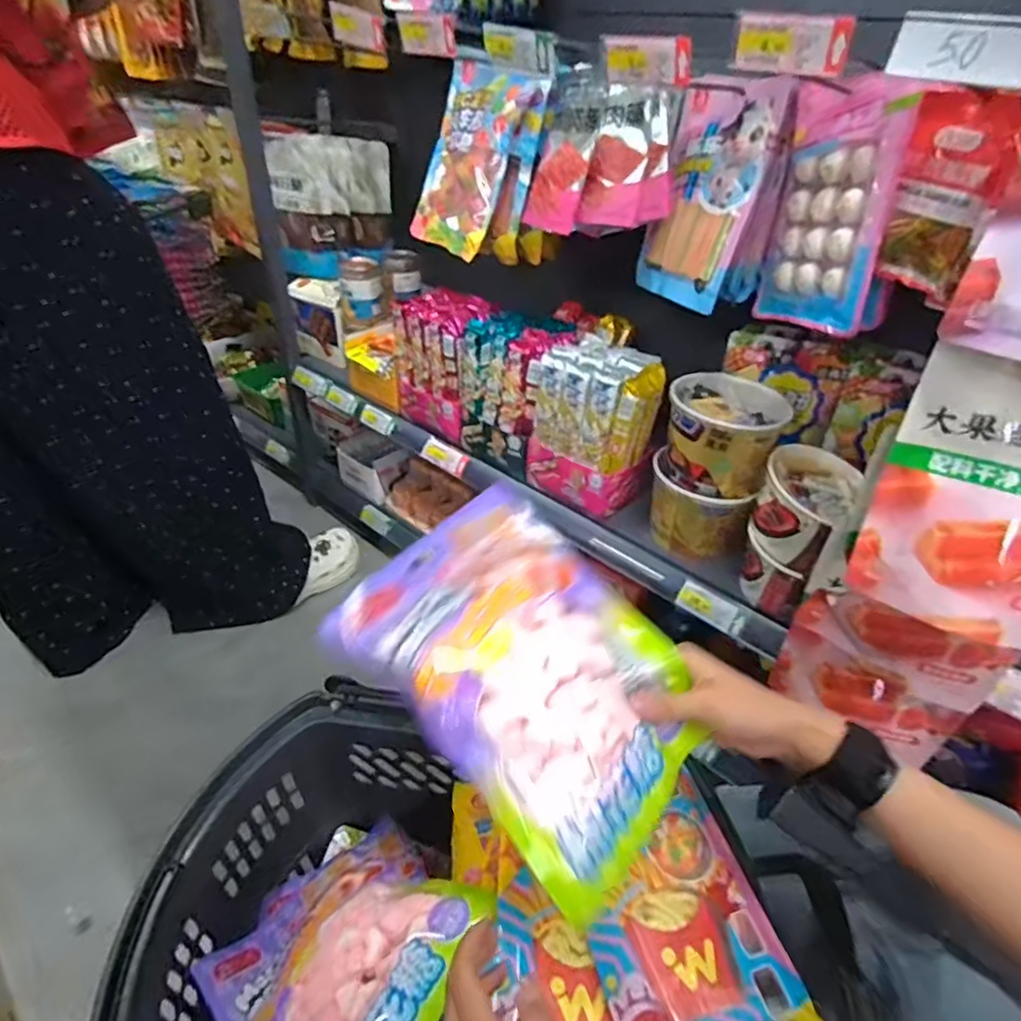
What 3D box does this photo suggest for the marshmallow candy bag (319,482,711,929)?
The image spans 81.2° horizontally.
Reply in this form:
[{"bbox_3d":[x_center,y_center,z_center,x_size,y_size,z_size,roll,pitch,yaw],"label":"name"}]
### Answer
[{"bbox_3d":[0.013,0.102,0.407,0.242,0.032,0.174,42,58,19],"label":"marshmallow candy bag"}]

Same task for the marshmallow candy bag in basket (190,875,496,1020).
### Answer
[{"bbox_3d":[-0.152,0.383,0.519,0.253,0.057,0.173,-14,25,43],"label":"marshmallow candy bag in basket"}]

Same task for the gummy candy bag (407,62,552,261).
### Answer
[{"bbox_3d":[-0.062,-0.532,0.908,0.034,0.260,0.201,0,29,-42],"label":"gummy candy bag"}]

